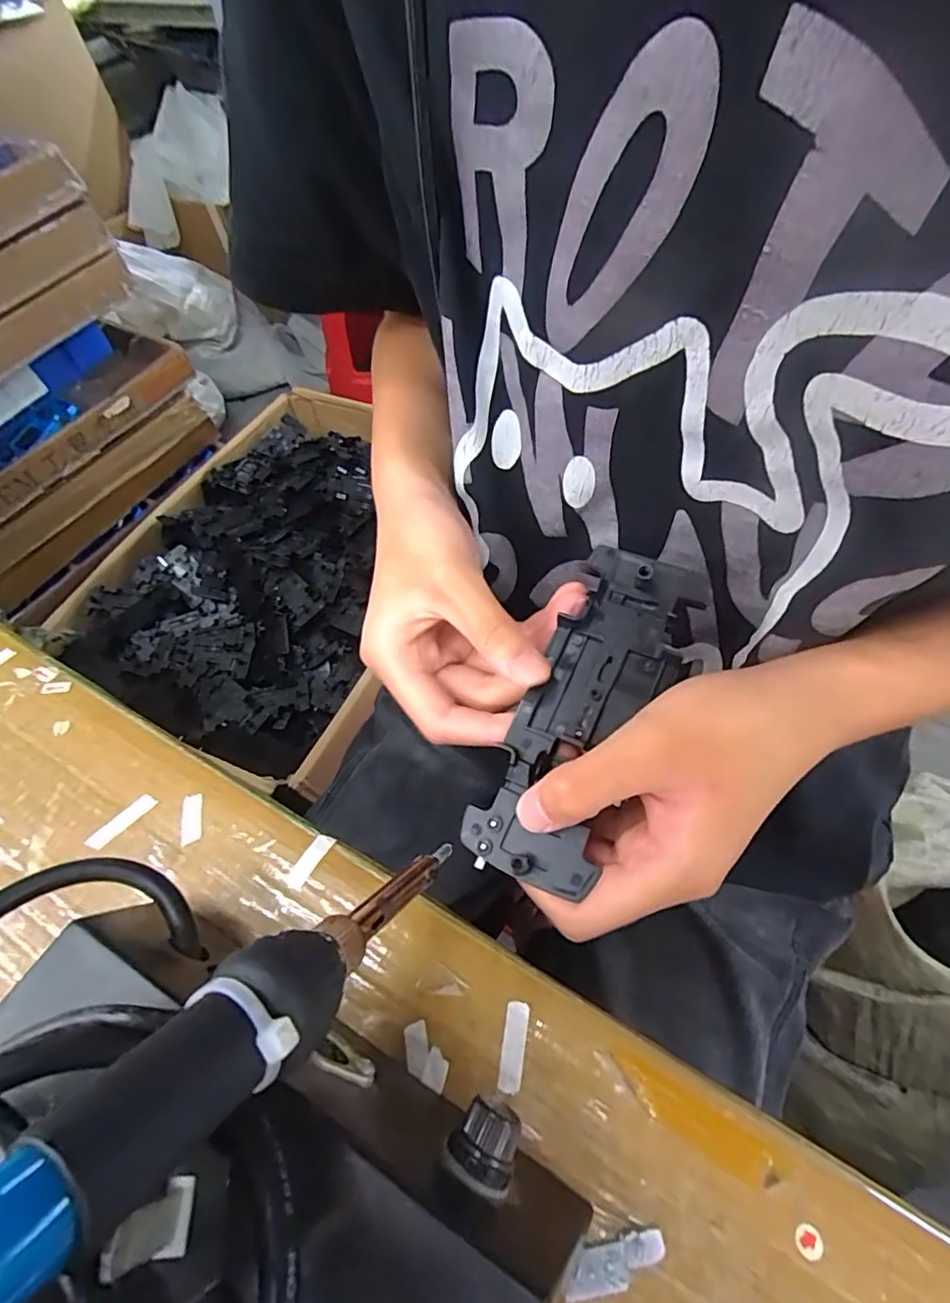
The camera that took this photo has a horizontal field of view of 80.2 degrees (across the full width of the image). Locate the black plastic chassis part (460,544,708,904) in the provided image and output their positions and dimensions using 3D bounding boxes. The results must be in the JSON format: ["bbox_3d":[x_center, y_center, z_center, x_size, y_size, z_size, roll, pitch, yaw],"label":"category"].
[{"bbox_3d":[0.040,0.019,0.202,0.043,0.007,0.125,23,73,18],"label":"black plastic chassis part"}]

